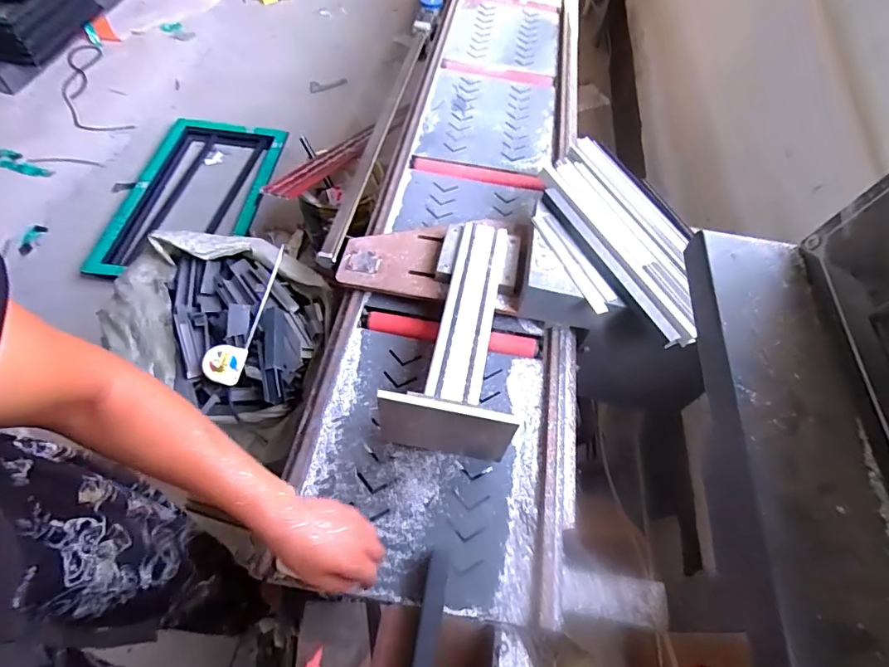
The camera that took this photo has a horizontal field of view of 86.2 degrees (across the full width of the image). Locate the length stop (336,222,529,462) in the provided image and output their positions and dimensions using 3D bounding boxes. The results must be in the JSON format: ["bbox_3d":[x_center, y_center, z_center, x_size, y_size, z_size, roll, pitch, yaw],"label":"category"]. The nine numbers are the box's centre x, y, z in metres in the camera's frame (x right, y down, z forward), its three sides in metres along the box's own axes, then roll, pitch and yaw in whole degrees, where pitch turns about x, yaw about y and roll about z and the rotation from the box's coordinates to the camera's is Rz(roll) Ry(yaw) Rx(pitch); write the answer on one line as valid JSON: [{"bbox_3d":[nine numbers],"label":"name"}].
[{"bbox_3d":[-0.033,-0.054,0.785,0.328,0.158,0.454,12,55,1],"label":"length stop"}]

